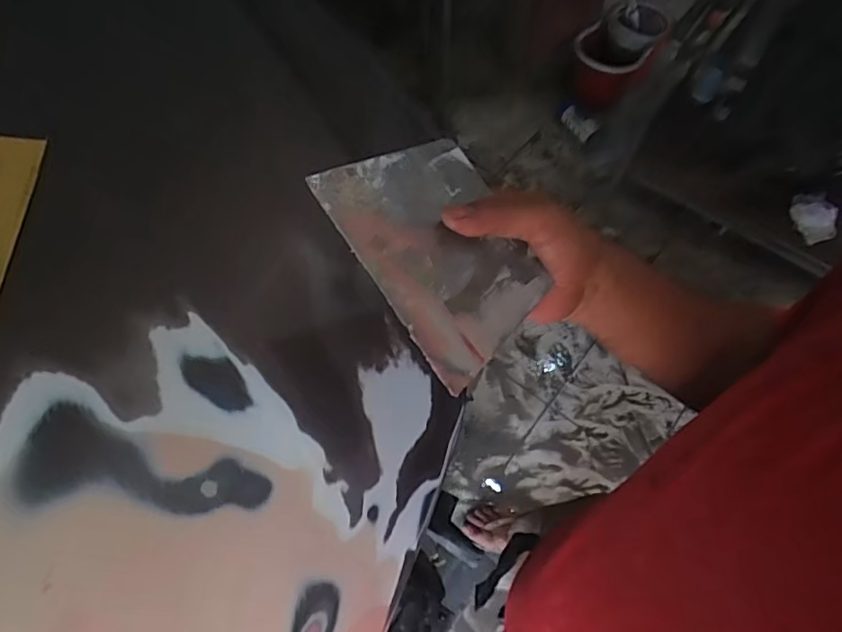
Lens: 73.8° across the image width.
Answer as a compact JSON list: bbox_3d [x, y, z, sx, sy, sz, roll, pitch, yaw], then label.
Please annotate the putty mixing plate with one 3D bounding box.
[{"bbox_3d":[0.014,-0.040,0.333,0.097,0.004,0.138,-33,87,-25],"label":"putty mixing plate"}]

